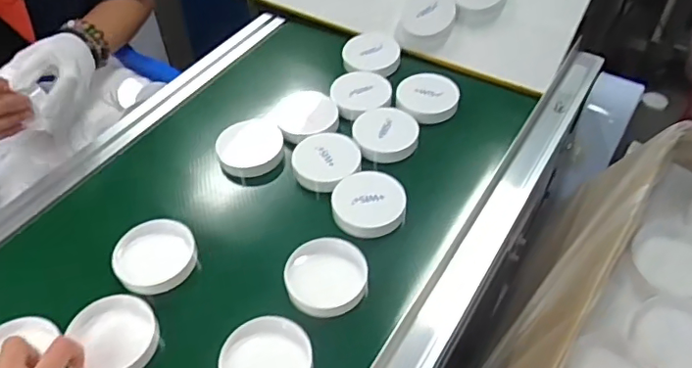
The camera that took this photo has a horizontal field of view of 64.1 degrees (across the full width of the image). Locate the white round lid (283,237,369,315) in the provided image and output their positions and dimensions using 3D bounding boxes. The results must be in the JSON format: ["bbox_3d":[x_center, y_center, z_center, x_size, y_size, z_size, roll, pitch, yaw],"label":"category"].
[{"bbox_3d":[-0.019,0.088,0.526,0.076,0.019,0.074,-1,48,1],"label":"white round lid"}]

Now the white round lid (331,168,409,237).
[{"bbox_3d":[0.025,0.021,0.586,0.076,0.020,0.072,-1,48,1],"label":"white round lid"}]

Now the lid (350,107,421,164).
[{"bbox_3d":[0.048,-0.061,0.663,0.073,0.018,0.072,-3,62,6],"label":"lid"}]

